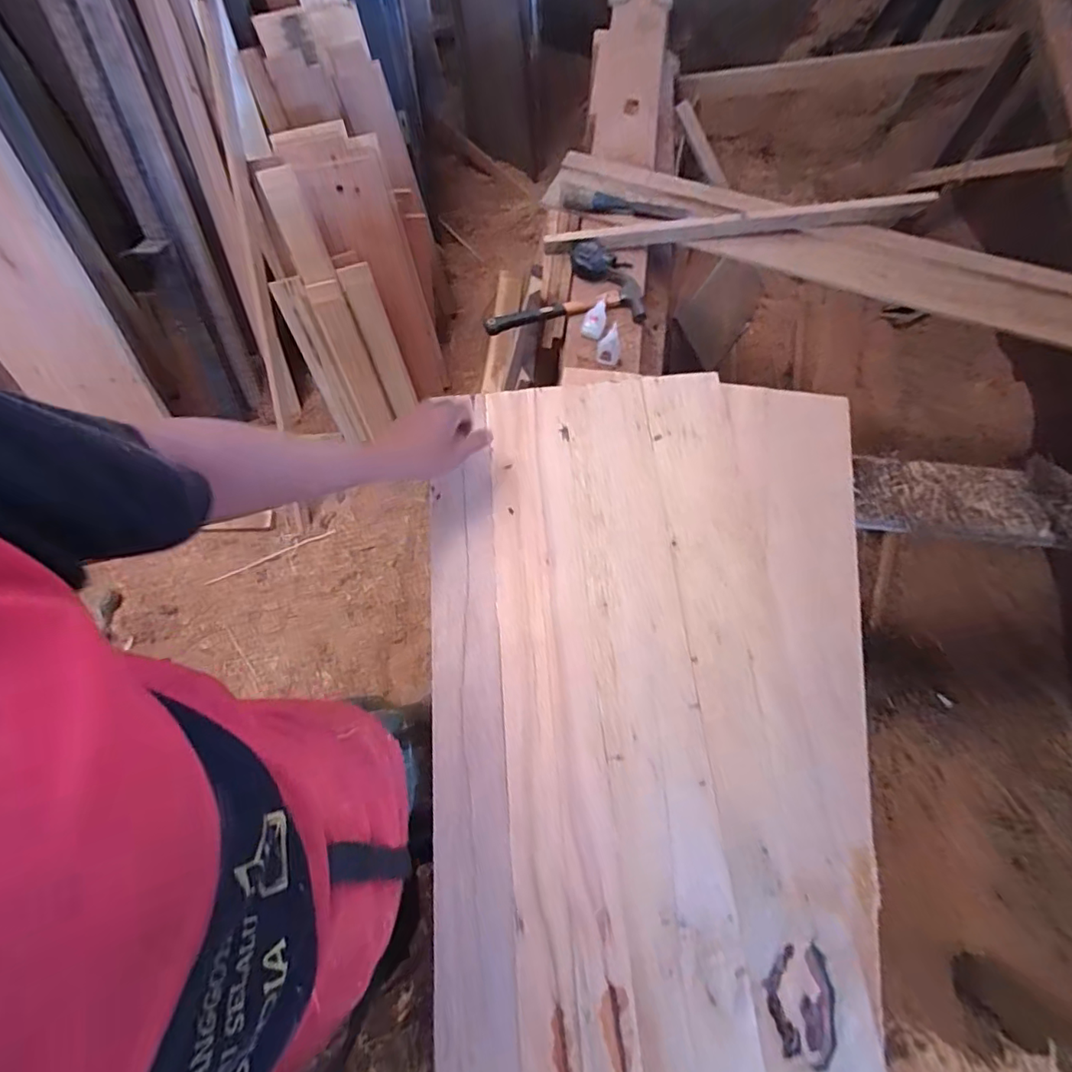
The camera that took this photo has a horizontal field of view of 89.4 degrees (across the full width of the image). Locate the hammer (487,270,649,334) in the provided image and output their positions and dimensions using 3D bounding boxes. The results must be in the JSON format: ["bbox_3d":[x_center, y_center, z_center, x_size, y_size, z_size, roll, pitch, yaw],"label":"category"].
[{"bbox_3d":[0.047,-0.411,0.940,0.269,0.044,0.129,-6,70,0],"label":"hammer"}]

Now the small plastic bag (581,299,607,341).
[{"bbox_3d":[0.099,-0.368,0.913,0.038,0.022,0.073,7,70,4],"label":"small plastic bag"}]

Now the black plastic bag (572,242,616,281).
[{"bbox_3d":[0.103,-0.495,0.964,0.077,0.060,0.056,7,70,4],"label":"black plastic bag"}]

